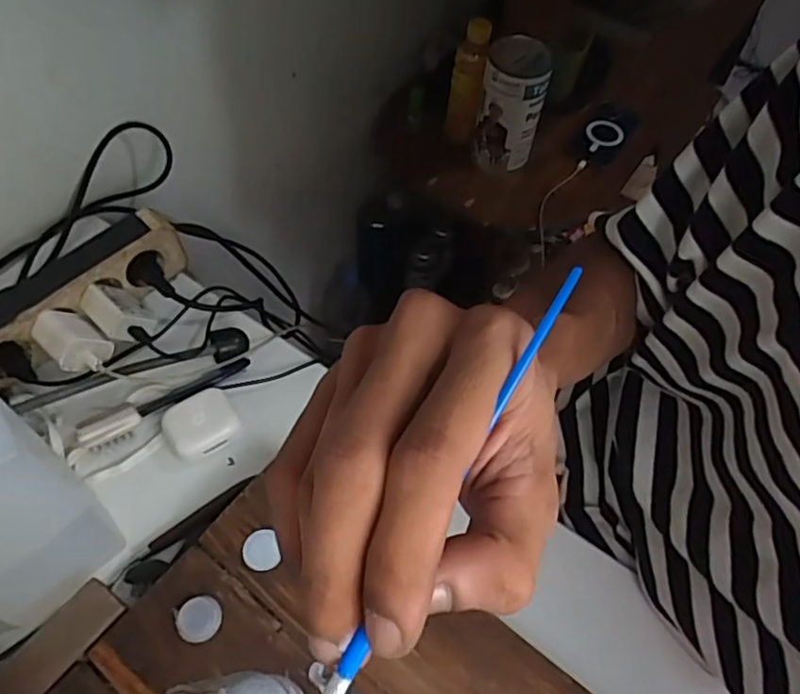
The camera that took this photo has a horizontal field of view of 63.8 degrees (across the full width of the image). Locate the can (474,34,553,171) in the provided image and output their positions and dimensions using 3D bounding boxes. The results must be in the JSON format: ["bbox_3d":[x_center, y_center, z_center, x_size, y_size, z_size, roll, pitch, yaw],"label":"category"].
[{"bbox_3d":[0.151,-0.324,0.878,0.082,0.165,0.084,1,57,-2],"label":"can"}]

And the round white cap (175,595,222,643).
[{"bbox_3d":[-0.128,0.173,0.409,0.027,0.006,0.026,-3,57,-4],"label":"round white cap"}]

